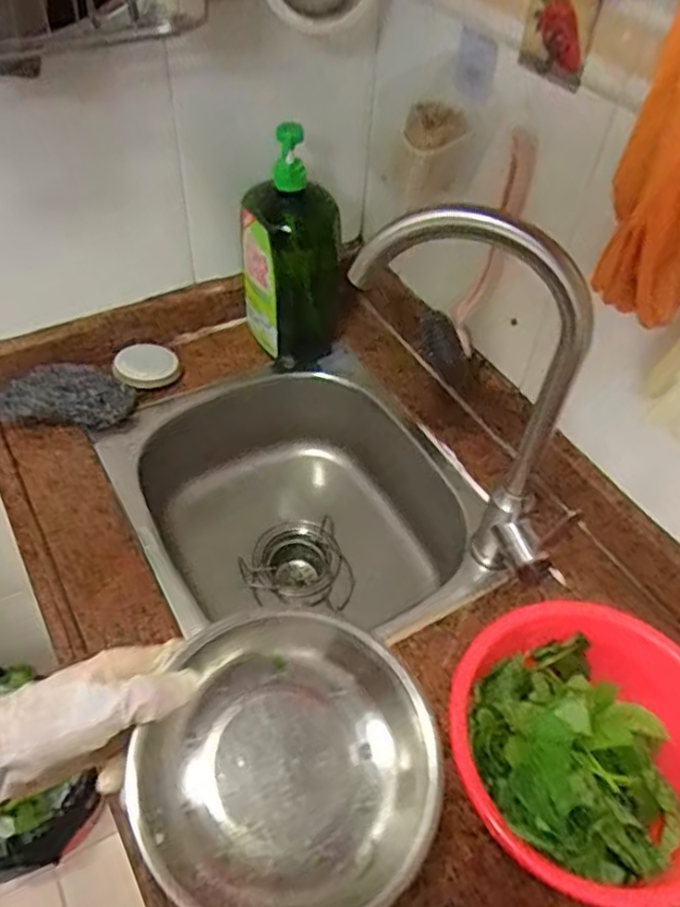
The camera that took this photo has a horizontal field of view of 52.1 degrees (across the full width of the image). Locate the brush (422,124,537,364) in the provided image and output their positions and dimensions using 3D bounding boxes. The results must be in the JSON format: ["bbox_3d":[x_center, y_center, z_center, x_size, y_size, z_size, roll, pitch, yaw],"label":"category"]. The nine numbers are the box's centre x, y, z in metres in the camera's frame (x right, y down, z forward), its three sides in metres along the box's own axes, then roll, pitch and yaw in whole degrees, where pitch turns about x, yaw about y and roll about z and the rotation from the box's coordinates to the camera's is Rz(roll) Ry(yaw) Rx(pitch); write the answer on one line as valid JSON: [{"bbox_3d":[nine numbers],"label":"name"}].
[{"bbox_3d":[0.142,-0.207,0.747,0.066,0.272,0.041,23,52,15],"label":"brush"}]

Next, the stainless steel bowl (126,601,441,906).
[{"bbox_3d":[-0.031,0.193,0.429,0.178,0.063,0.175,2,50,-2],"label":"stainless steel bowl"}]

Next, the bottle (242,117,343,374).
[{"bbox_3d":[-0.052,-0.236,0.836,0.123,0.285,0.070,-3,50,-7],"label":"bottle"}]

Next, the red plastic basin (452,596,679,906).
[{"bbox_3d":[0.189,0.234,0.544,0.182,0.107,0.214,-28,57,-25],"label":"red plastic basin"}]

